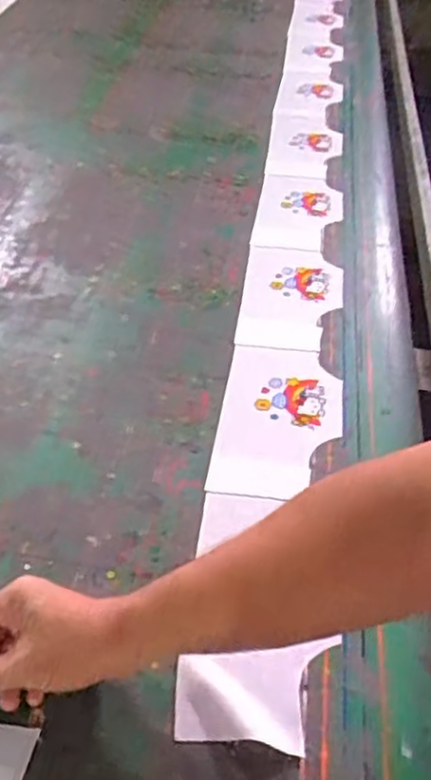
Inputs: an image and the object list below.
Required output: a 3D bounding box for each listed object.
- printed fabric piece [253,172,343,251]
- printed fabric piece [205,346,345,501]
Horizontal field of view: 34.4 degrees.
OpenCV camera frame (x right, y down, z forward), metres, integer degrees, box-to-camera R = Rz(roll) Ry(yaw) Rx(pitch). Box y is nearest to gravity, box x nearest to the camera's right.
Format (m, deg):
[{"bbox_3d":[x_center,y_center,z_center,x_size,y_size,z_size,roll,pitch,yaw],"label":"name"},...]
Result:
[{"bbox_3d":[0.134,-0.287,1.114,0.134,0.009,0.222,7,44,5],"label":"printed fabric piece"},{"bbox_3d":[0.074,0.032,0.796,0.135,0.008,0.233,7,44,5],"label":"printed fabric piece"}]

